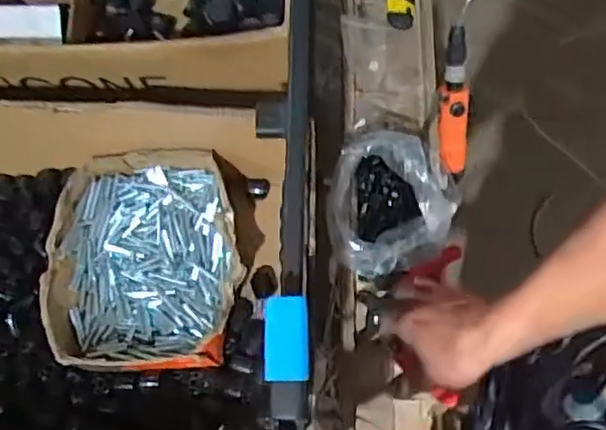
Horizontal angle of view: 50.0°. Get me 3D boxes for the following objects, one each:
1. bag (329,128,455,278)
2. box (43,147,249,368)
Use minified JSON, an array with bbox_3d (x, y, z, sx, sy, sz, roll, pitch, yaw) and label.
[{"bbox_3d":[0.107,-0.017,0.780,0.146,0.098,0.178,2,72,0],"label":"bag"},{"bbox_3d":[-0.144,0.042,0.592,0.171,0.067,0.190,-2,72,-1],"label":"box"}]

